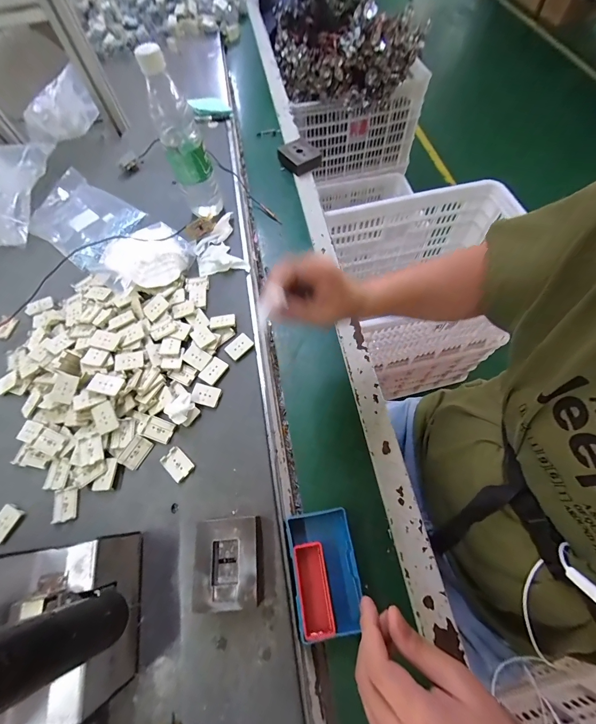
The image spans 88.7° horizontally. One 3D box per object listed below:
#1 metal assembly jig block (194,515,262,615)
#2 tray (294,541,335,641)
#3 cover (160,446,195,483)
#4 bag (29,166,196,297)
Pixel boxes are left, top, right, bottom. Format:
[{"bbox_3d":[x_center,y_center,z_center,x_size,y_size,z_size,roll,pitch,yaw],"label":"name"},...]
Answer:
[{"bbox_3d":[-0.071,0.210,0.322,0.065,0.029,0.079,-5,64,1],"label":"metal assembly jig block"},{"bbox_3d":[0.017,0.244,0.332,0.032,0.028,0.080,-10,64,-1],"label":"tray"},{"bbox_3d":[-0.151,0.128,0.382,0.041,0.004,0.027,39,72,20],"label":"cover"},{"bbox_3d":[-0.347,-0.240,0.541,0.362,0.043,0.150,33,70,18],"label":"bag"}]

